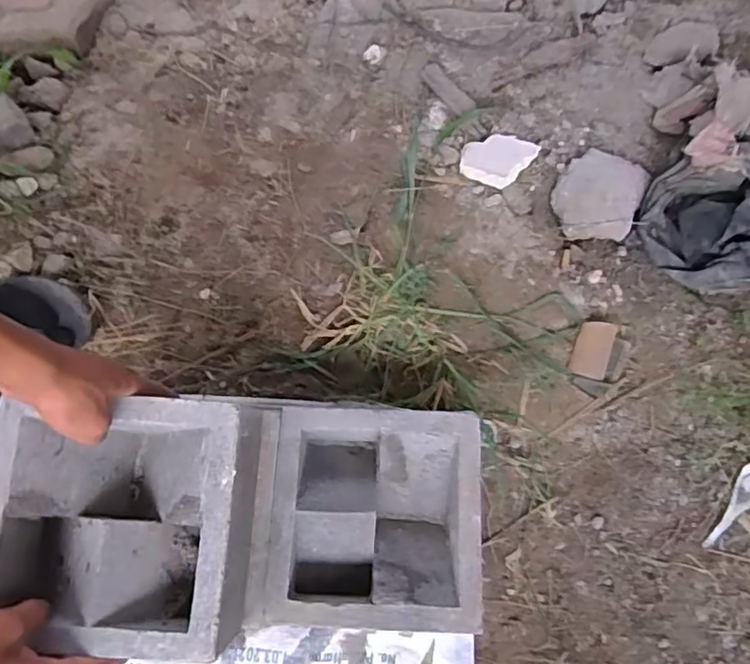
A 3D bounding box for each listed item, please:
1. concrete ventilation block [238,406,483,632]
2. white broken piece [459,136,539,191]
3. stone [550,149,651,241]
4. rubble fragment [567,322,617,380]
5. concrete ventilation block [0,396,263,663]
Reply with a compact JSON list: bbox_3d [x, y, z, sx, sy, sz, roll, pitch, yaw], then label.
[{"bbox_3d":[-0.005,0.184,0.604,0.208,0.092,0.202,3,71,0],"label":"concrete ventilation block"},{"bbox_3d":[0.162,-0.237,0.803,0.084,0.023,0.094,38,78,9],"label":"white broken piece"},{"bbox_3d":[0.285,-0.177,0.760,0.102,0.028,0.136,26,76,7],"label":"stone"},{"bbox_3d":[0.258,0.021,0.706,0.041,0.010,0.074,22,76,6],"label":"rubble fragment"},{"bbox_3d":[-0.212,0.156,0.494,0.202,0.079,0.189,3,70,3],"label":"concrete ventilation block"}]

